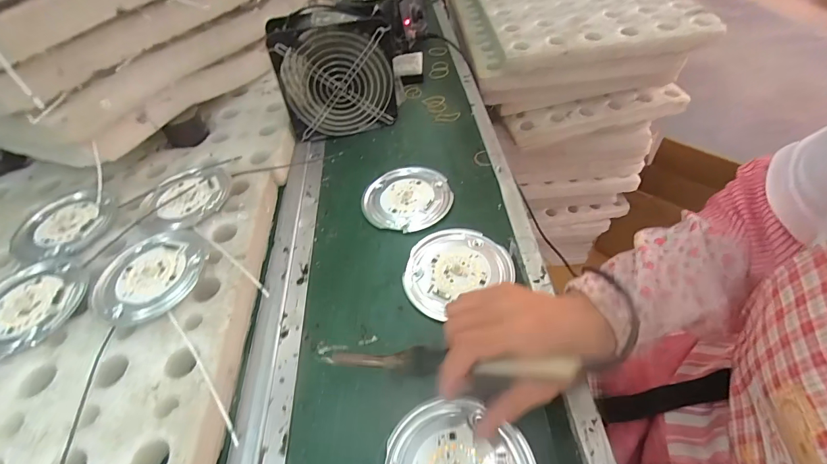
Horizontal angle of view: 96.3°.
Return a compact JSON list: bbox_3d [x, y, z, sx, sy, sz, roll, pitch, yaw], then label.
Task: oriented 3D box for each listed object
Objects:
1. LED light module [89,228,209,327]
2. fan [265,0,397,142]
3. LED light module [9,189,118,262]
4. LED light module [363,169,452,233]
[{"bbox_3d":[-0.256,0.037,0.362,0.102,0.012,0.107,-23,53,-18],"label":"LED light module"},{"bbox_3d":[-0.102,-0.215,0.496,0.152,0.142,0.057,-9,50,-8],"label":"fan"},{"bbox_3d":[-0.393,-0.007,0.412,0.105,0.018,0.098,-16,51,-13],"label":"LED light module"},{"bbox_3d":[-0.007,-0.041,0.446,0.103,0.014,0.099,16,52,14],"label":"LED light module"}]

